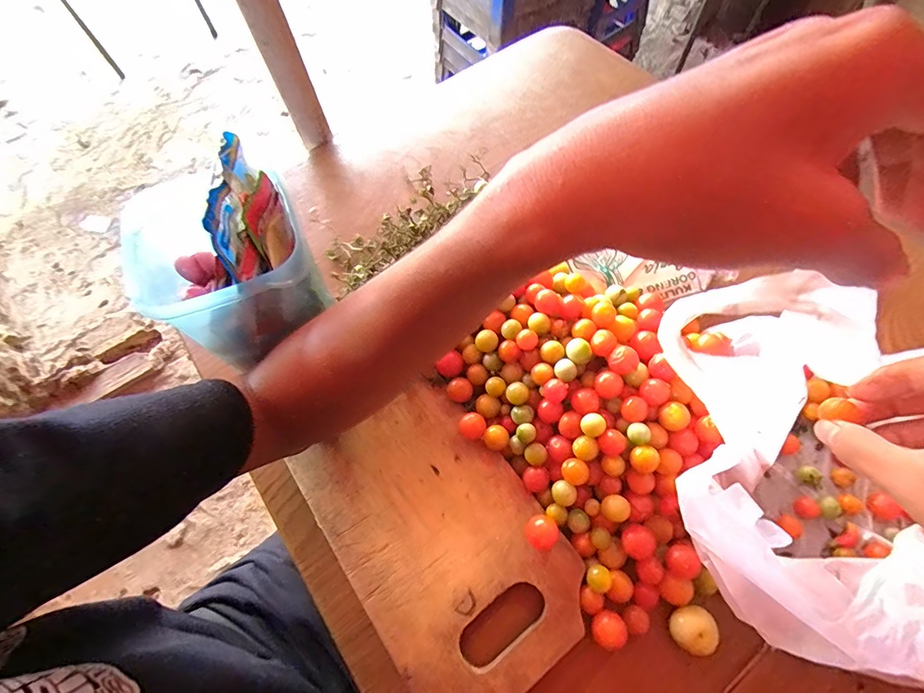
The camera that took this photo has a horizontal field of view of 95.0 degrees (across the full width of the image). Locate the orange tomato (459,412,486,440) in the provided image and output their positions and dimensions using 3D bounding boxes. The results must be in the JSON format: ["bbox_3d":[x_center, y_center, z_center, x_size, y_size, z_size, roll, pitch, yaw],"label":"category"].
[{"bbox_3d":[0.008,0.061,0.323,0.020,0.016,0.017,-28,68,-11],"label":"orange tomato"}]

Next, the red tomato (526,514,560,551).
[{"bbox_3d":[0.053,0.127,0.288,0.021,0.021,0.021,0,66,1],"label":"red tomato"}]

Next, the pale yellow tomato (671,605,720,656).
[{"bbox_3d":[0.147,0.180,0.271,0.025,0.019,0.026,0,66,1],"label":"pale yellow tomato"}]

